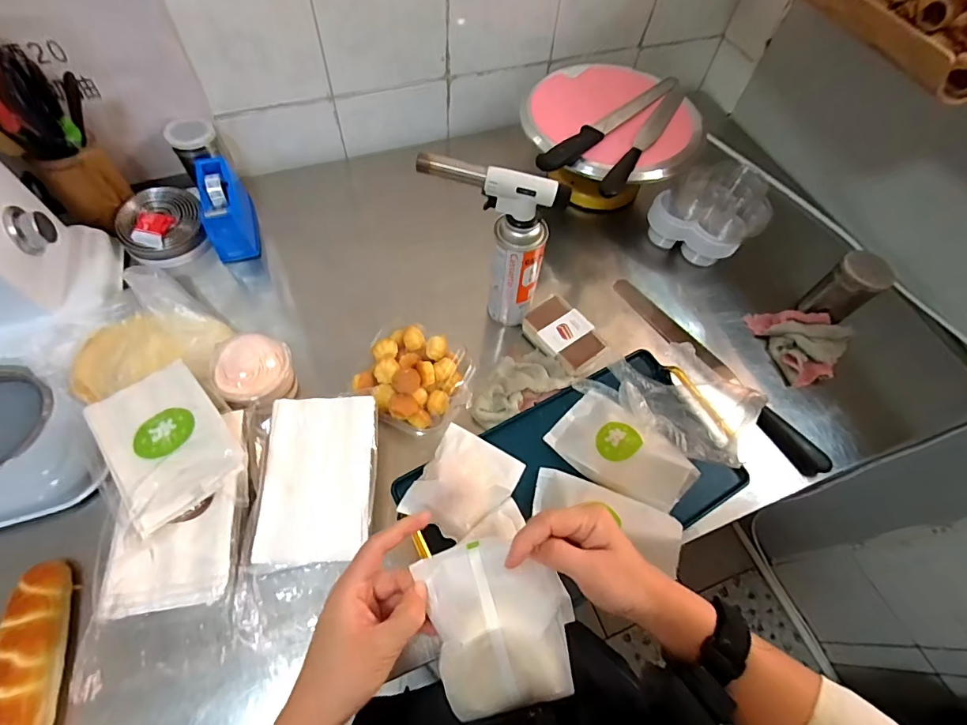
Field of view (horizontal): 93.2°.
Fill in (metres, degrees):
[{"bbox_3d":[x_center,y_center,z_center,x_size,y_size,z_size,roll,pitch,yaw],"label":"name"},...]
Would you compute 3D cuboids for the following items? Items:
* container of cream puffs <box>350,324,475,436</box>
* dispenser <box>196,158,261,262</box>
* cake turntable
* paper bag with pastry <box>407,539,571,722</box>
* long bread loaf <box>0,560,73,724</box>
[{"bbox_3d":[-0.085,0.020,0.589,0.135,0.049,0.132,27,61,11],"label":"container of cream puffs"},{"bbox_3d":[-0.392,-0.236,0.701,0.061,0.092,0.133,-16,62,-13],"label":"dispenser"},{"bbox_3d":[0.203,-0.356,0.780,0.255,0.146,0.259,2,60,-3],"label":"cake turntable"},{"bbox_3d":[0.013,0.192,0.335,0.099,0.046,0.107,-12,65,1],"label":"paper bag with pastry"},{"bbox_3d":[-0.430,0.298,0.427,0.055,0.048,0.209,-9,61,-9],"label":"long bread loaf"}]

